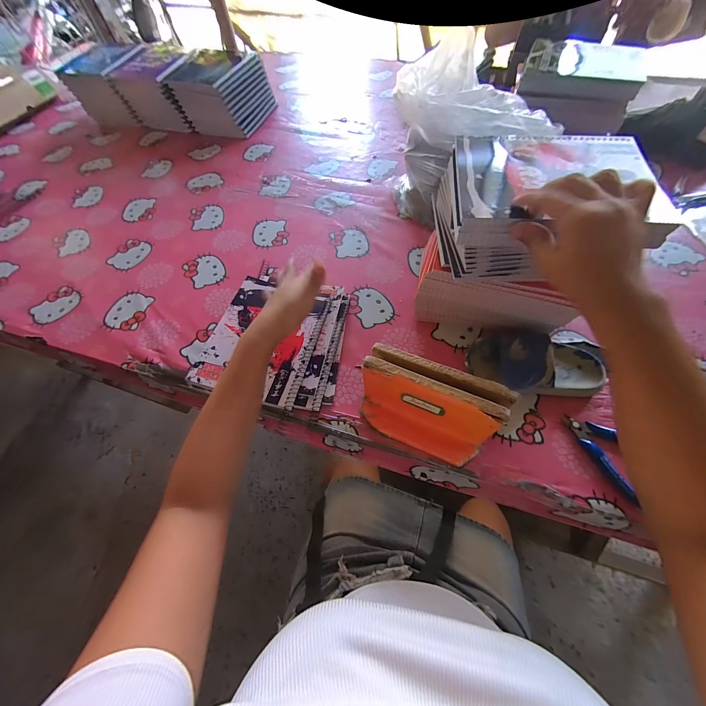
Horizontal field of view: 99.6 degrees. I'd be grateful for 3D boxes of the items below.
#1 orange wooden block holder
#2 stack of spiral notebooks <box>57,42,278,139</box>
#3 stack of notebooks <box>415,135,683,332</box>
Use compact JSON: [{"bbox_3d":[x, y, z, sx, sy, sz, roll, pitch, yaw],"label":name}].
[{"bbox_3d":[0.083,0.066,0.354,0.164,0.110,0.074,20,64,14],"label":"orange wooden block holder"},{"bbox_3d":[-0.484,-0.711,0.809,0.480,0.126,0.191,11,62,9],"label":"stack of spiral notebooks"},{"bbox_3d":[0.207,-0.134,0.397,0.208,0.205,0.148,6,62,7],"label":"stack of notebooks"}]

